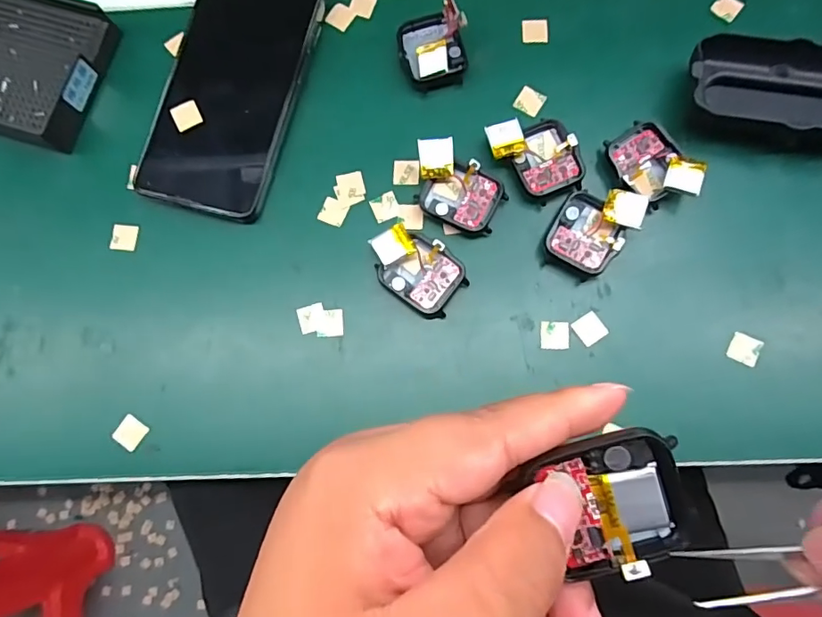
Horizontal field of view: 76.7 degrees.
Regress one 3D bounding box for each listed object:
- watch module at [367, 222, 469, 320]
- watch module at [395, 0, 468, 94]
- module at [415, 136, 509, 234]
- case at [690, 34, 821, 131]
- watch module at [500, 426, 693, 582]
[{"bbox_3d":[0.003,-0.022,0.295,0.054,0.017,0.038,39,84,8],"label":"watch module"},{"bbox_3d":[0.014,-0.162,0.319,0.042,0.018,0.051,-12,80,1],"label":"watch module"},{"bbox_3d":[0.025,-0.069,0.300,0.057,0.019,0.038,37,84,8],"label":"module"},{"bbox_3d":[0.213,-0.123,0.298,0.109,0.027,0.050,10,81,4],"label":"case"},{"bbox_3d":[0.055,0.056,0.146,0.043,0.010,0.039,-12,80,1],"label":"watch module"}]

